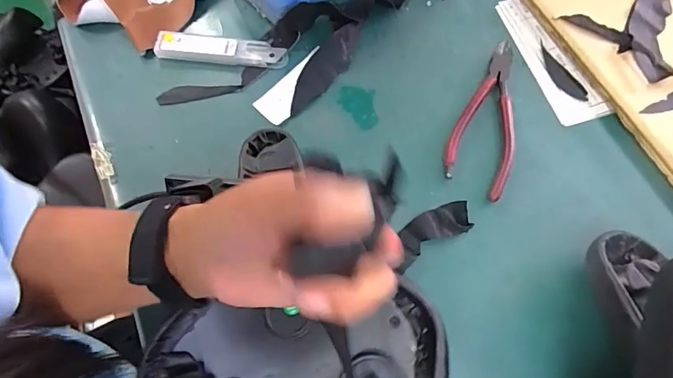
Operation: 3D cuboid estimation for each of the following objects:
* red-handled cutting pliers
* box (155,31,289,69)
[{"bbox_3d":[0.142,-0.067,0.389,0.056,0.006,0.155,23,72,9],"label":"red-handled cutting pliers"},{"bbox_3d":[-0.111,-0.135,0.417,0.125,0.012,0.025,5,70,3],"label":"box"}]

